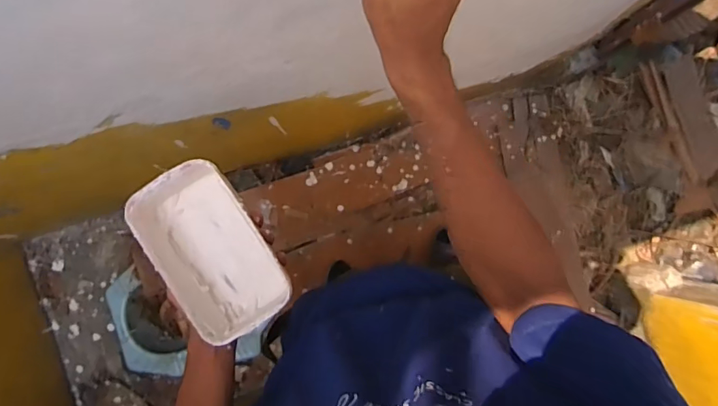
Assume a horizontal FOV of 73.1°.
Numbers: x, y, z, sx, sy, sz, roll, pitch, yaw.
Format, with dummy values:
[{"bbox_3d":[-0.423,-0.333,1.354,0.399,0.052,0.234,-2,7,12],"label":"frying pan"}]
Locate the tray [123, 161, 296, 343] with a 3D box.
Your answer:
[{"bbox_3d":[-0.166,0.055,0.549,0.105,0.079,0.189,-31,92,-6],"label":"tray"}]

